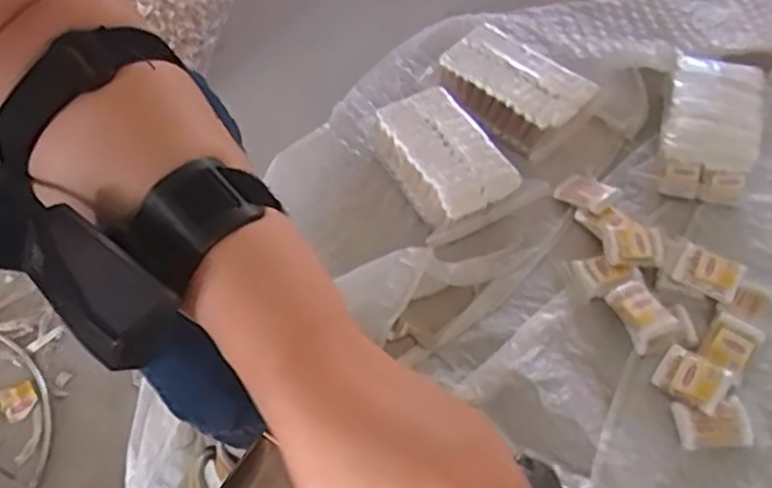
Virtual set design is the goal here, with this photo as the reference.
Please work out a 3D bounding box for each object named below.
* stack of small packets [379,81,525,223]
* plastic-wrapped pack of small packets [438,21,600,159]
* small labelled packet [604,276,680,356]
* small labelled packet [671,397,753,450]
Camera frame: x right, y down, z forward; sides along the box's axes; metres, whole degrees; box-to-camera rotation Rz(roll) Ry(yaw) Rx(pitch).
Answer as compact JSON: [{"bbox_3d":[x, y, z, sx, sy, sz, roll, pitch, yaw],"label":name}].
[{"bbox_3d":[0.078,-0.117,0.961,0.122,0.066,0.211,-23,59,-13],"label":"stack of small packets"},{"bbox_3d":[0.183,-0.227,1.033,0.140,0.068,0.212,-38,64,-21],"label":"plastic-wrapped pack of small packets"},{"bbox_3d":[0.304,0.080,0.844,0.056,0.020,0.080,-28,60,-16],"label":"small labelled packet"},{"bbox_3d":[0.362,0.197,0.777,0.072,0.023,0.050,-2,57,1],"label":"small labelled packet"}]

